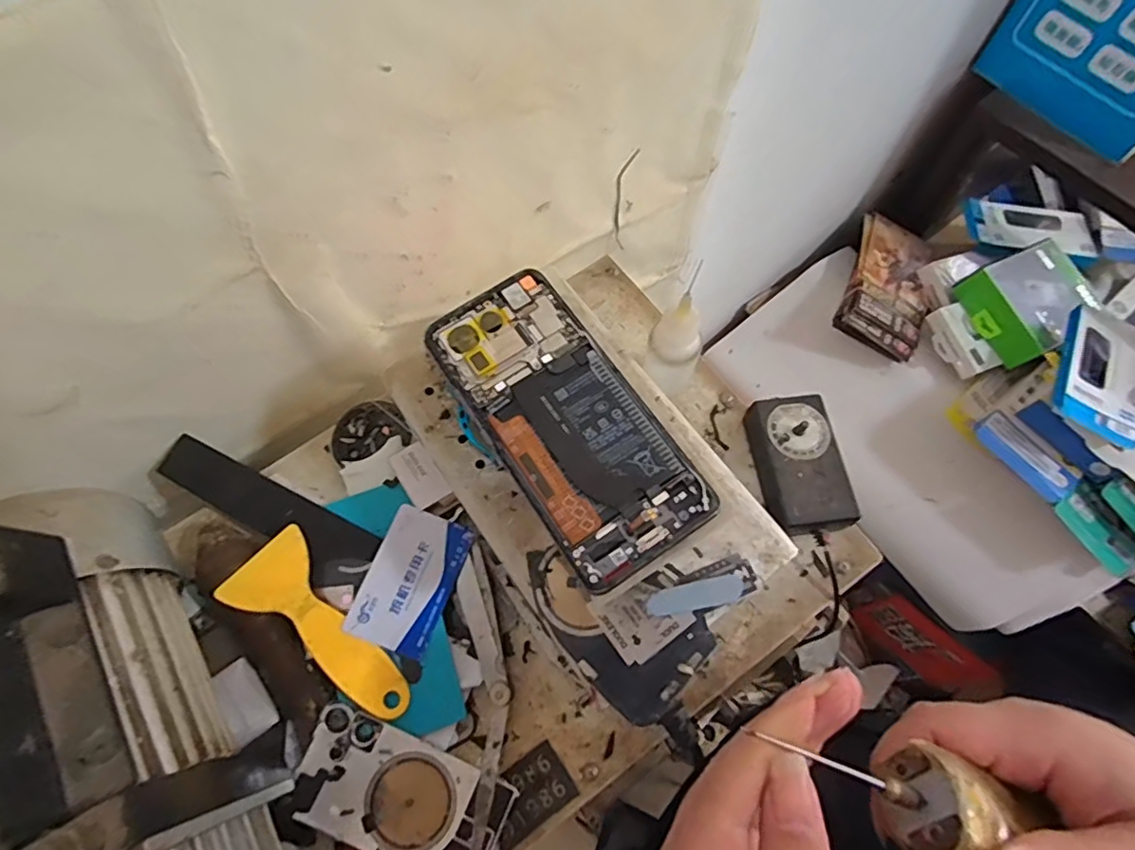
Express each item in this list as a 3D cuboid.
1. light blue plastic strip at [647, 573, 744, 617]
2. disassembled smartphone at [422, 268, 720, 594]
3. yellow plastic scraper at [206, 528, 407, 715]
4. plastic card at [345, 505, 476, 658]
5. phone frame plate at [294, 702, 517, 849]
[{"bbox_3d":[0.067,0.090,0.310,0.050,0.004,0.013,-13,67,-3],"label":"light blue plastic strip"},{"bbox_3d":[-0.003,-0.006,0.291,0.072,0.011,0.161,-32,69,-10],"label":"disassembled smartphone"},{"bbox_3d":[-0.150,0.129,0.364,0.132,0.004,0.053,44,73,7],"label":"yellow plastic scraper"},{"bbox_3d":[-0.101,0.099,0.380,0.053,0.004,0.085,22,74,1],"label":"plastic card"},{"bbox_3d":[-0.097,0.219,0.346,0.121,0.006,0.064,22,74,5],"label":"phone frame plate"}]

